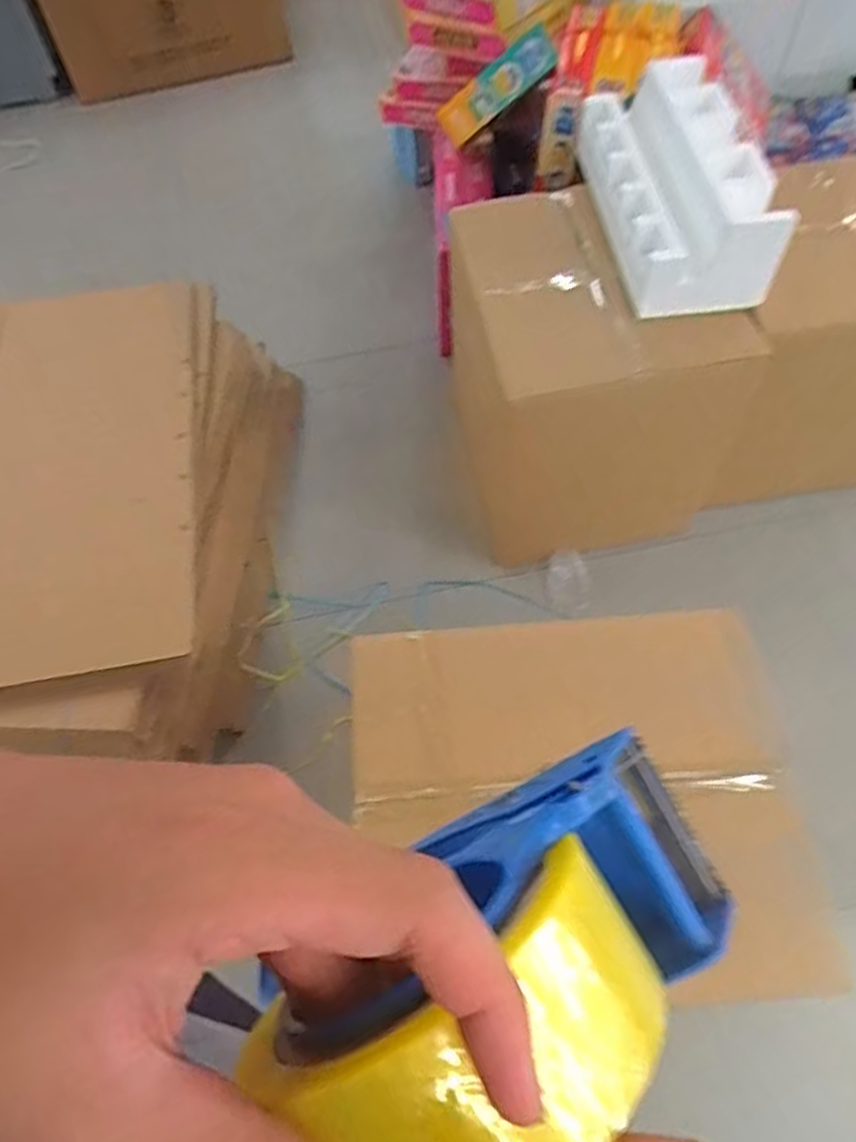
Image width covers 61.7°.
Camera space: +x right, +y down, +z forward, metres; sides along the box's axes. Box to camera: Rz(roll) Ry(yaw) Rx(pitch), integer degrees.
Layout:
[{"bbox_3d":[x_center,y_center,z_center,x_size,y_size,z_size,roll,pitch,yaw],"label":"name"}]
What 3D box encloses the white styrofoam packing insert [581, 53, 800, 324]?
[{"bbox_3d":[0.474,-0.756,1.391,0.262,0.132,0.570,-4,60,0],"label":"white styrofoam packing insert"}]

